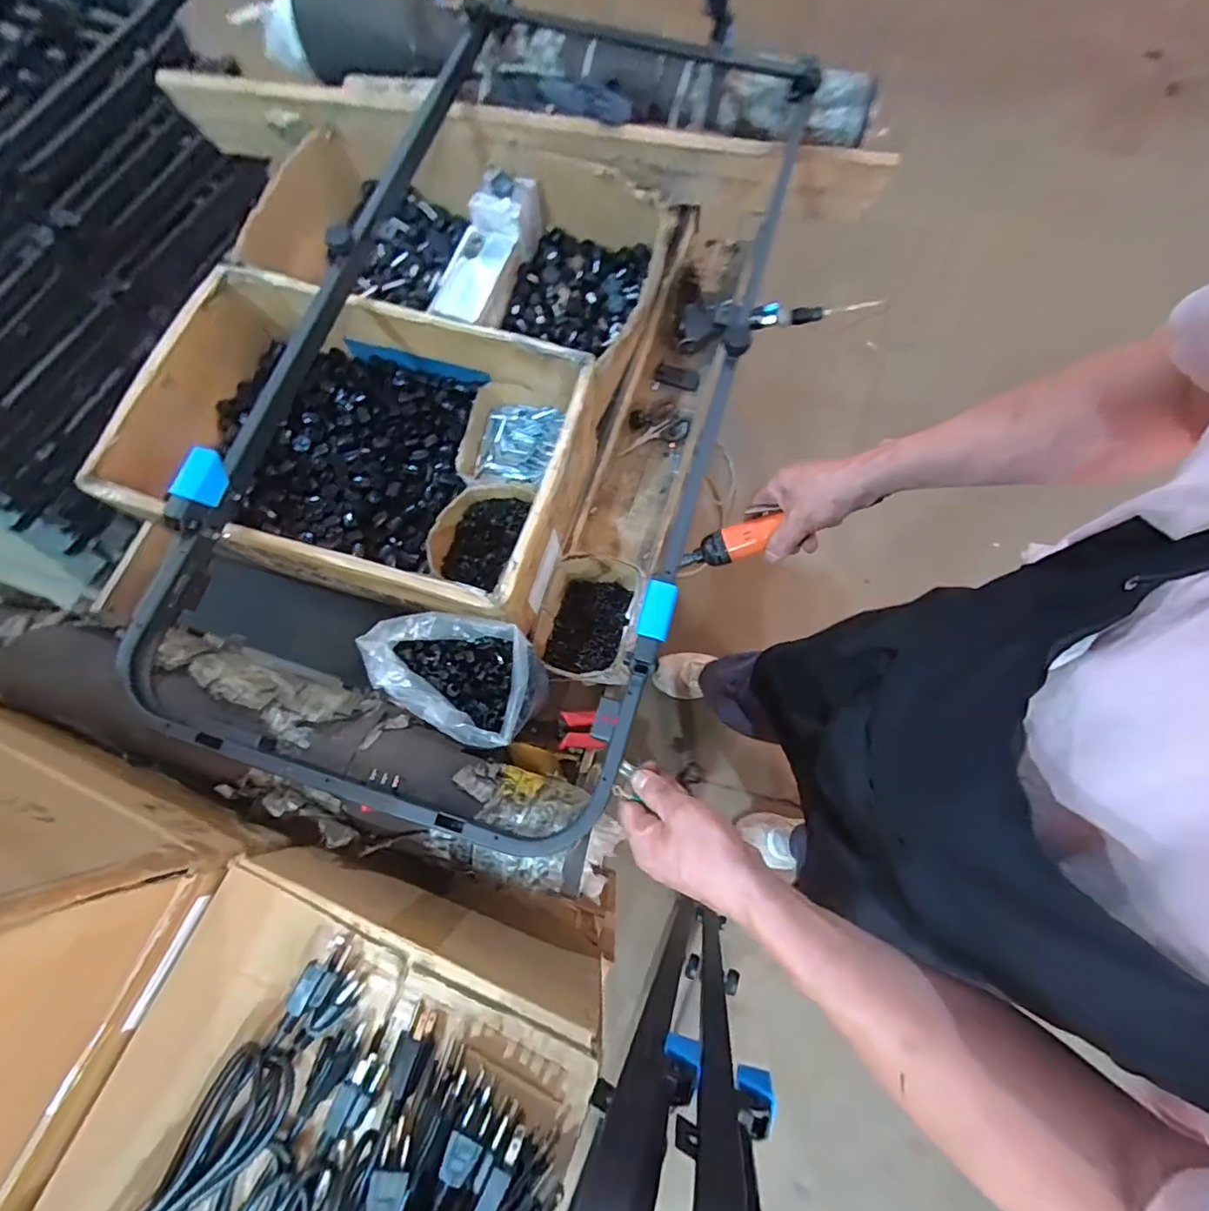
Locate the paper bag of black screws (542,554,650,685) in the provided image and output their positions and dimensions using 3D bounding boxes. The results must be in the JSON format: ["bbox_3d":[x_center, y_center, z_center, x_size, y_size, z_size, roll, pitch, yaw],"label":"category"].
[{"bbox_3d":[-0.014,0.017,0.730,0.128,0.088,0.165,11,74,3],"label":"paper bag of black screws"}]

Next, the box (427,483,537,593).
[{"bbox_3d":[-0.173,-0.099,0.742,0.111,0.065,0.137,21,75,6],"label":"box"}]

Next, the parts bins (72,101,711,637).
[{"bbox_3d":[-0.277,-0.377,0.790,0.615,0.180,0.728,16,75,5],"label":"parts bins"}]

